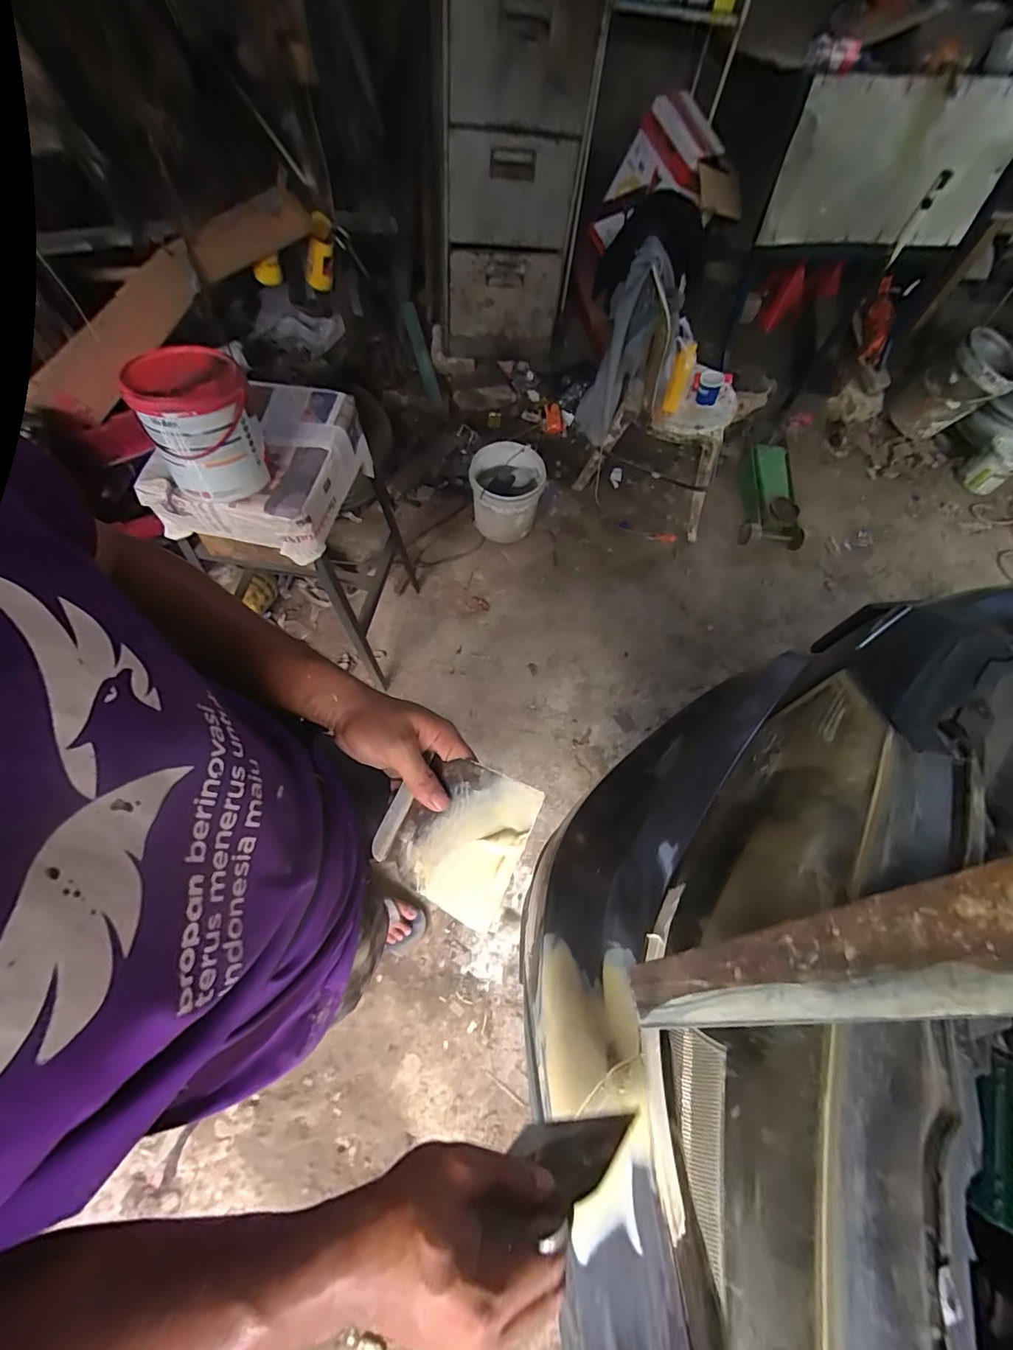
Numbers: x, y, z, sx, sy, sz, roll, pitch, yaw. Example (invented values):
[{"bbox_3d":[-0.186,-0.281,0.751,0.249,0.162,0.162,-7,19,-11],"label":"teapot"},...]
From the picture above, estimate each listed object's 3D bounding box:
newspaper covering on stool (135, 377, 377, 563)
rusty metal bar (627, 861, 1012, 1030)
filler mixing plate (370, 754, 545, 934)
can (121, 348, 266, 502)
[{"bbox_3d":[-0.514,-0.457,1.060,0.334,0.155,0.377,9,64,0],"label":"newspaper covering on stool"},{"bbox_3d":[0.283,0.198,0.340,0.386,0.040,0.098,-7,64,-6],"label":"rusty metal bar"},{"bbox_3d":[-0.045,0.129,0.401,0.118,0.007,0.115,21,77,17],"label":"filler mixing plate"},{"bbox_3d":[-0.544,-0.458,0.864,0.178,0.189,0.191,-20,67,-13],"label":"can"}]

